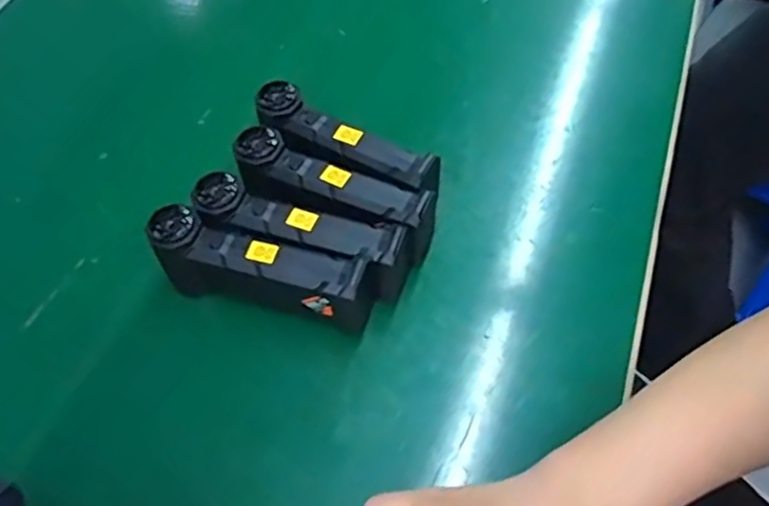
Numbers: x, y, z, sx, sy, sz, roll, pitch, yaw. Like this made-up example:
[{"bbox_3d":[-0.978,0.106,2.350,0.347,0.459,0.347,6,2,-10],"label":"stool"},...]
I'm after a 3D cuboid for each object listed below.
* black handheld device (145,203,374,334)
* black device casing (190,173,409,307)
[{"bbox_3d":[-0.084,0.012,0.457,0.149,0.060,0.037,13,59,10],"label":"black handheld device"},{"bbox_3d":[-0.058,-0.013,0.470,0.155,0.055,0.042,14,59,11],"label":"black device casing"}]

